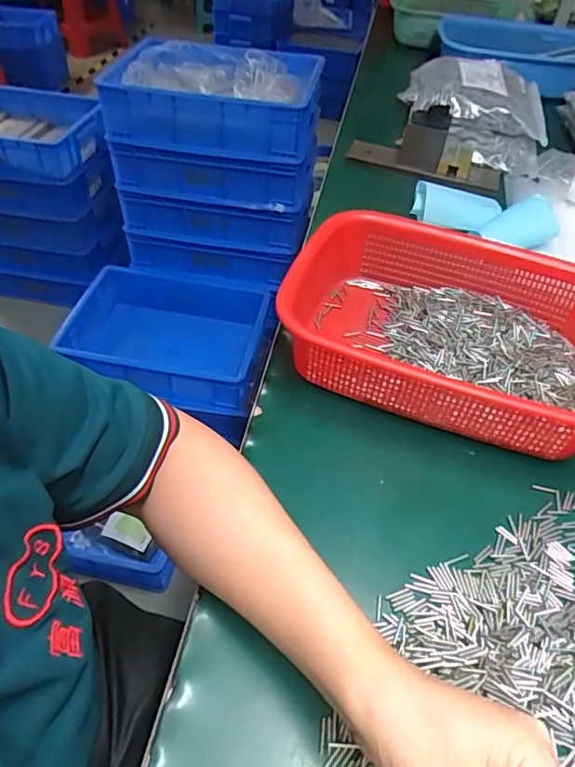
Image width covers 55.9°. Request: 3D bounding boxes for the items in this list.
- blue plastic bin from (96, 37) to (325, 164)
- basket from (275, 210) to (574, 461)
[{"bbox_3d":[-0.145,-0.592,1.125,0.410,0.119,0.274,9,47,7],"label":"blue plastic bin"},{"bbox_3d":[0.149,-0.048,0.485,0.294,0.075,0.210,17,49,14],"label":"basket"}]

